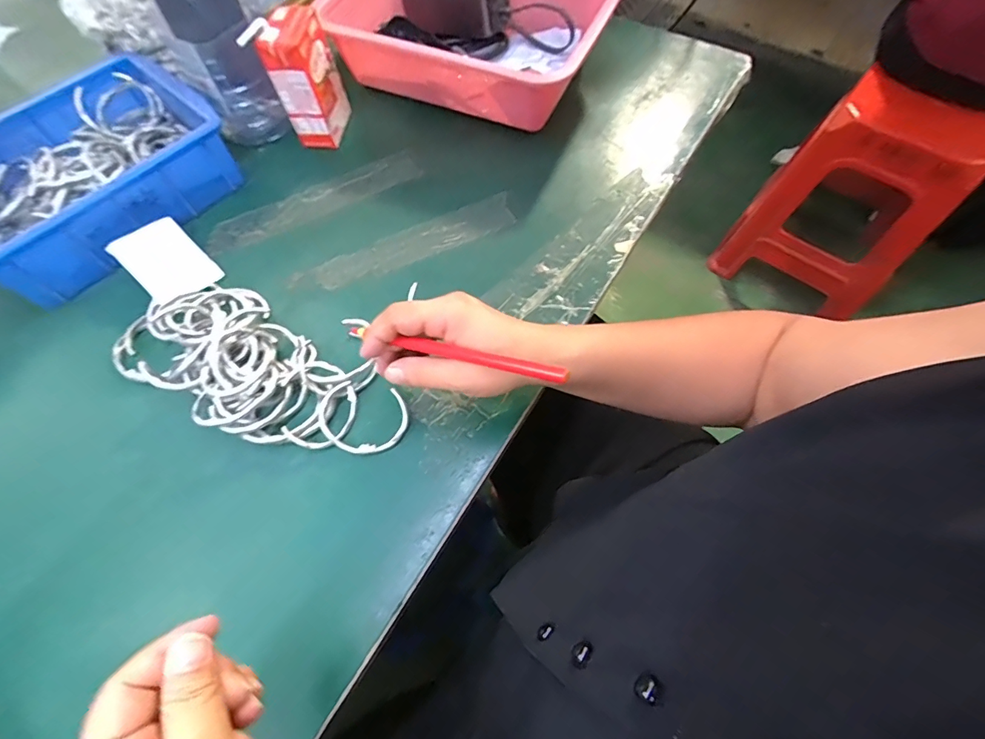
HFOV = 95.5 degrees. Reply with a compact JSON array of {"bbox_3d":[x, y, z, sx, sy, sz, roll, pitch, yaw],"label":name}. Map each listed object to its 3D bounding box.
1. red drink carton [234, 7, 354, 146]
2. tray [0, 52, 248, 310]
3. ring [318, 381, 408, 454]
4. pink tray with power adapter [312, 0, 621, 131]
[{"bbox_3d":[-0.194,-0.299,0.463,0.047,0.113,0.075,9,64,5],"label":"red drink carton"},{"bbox_3d":[-0.399,-0.192,0.440,0.176,0.067,0.246,41,71,19],"label":"tray"},{"bbox_3d":[-0.102,0.038,0.351,0.068,0.014,0.053,6,64,3],"label":"ring"},{"bbox_3d":[-0.027,-0.391,0.516,0.309,0.089,0.218,21,66,11],"label":"pink tray with power adapter"}]

